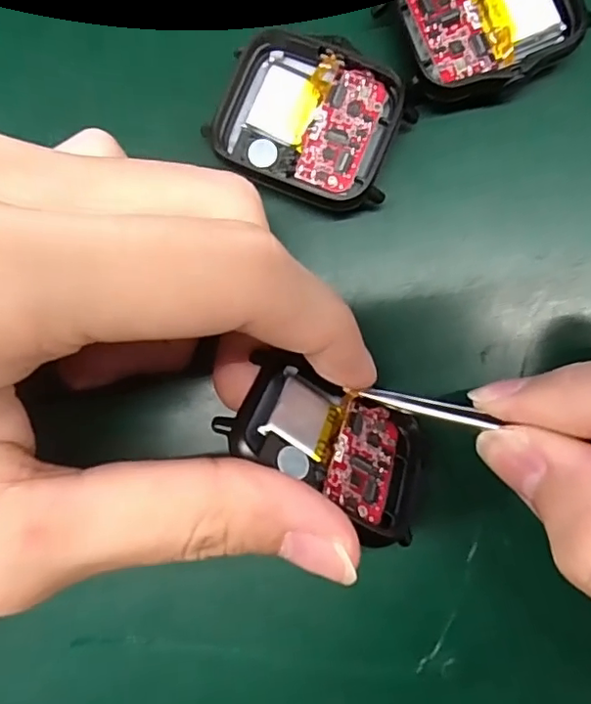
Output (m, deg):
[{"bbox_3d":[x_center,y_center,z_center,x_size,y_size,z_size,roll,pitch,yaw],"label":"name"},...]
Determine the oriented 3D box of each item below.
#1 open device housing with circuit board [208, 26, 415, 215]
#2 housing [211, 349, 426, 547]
[{"bbox_3d":[0.004,-0.059,0.143,0.045,0.007,0.039,26,87,6],"label":"open device housing with circuit board"},{"bbox_3d":[0.009,0.022,0.131,0.052,0.009,0.036,32,43,-9],"label":"housing"}]

